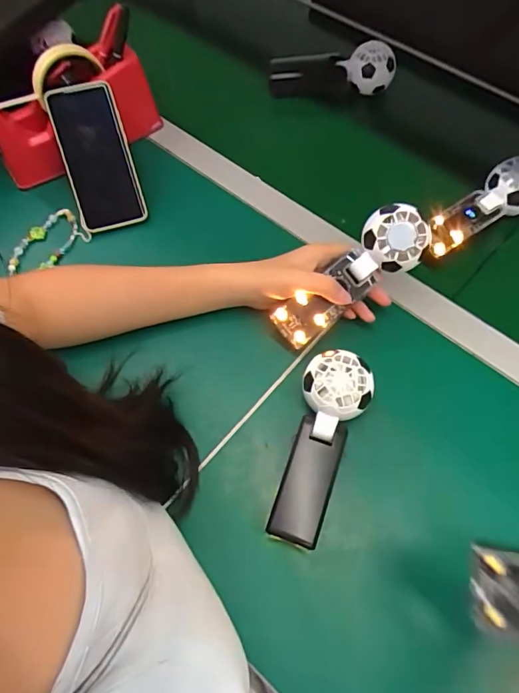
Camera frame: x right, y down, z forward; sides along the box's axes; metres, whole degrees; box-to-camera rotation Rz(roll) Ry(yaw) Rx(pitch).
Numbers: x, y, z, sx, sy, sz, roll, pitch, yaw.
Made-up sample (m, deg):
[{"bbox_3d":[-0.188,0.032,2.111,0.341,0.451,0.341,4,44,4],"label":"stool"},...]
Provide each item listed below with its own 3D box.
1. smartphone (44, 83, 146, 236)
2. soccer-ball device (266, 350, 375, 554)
[{"bbox_3d":[-0.184,-0.215,0.518,0.074,0.015,0.154,-17,98,-19],"label":"smartphone"},{"bbox_3d":[0.049,0.084,0.396,0.061,0.053,0.163,20,65,10],"label":"soccer-ball device"}]

